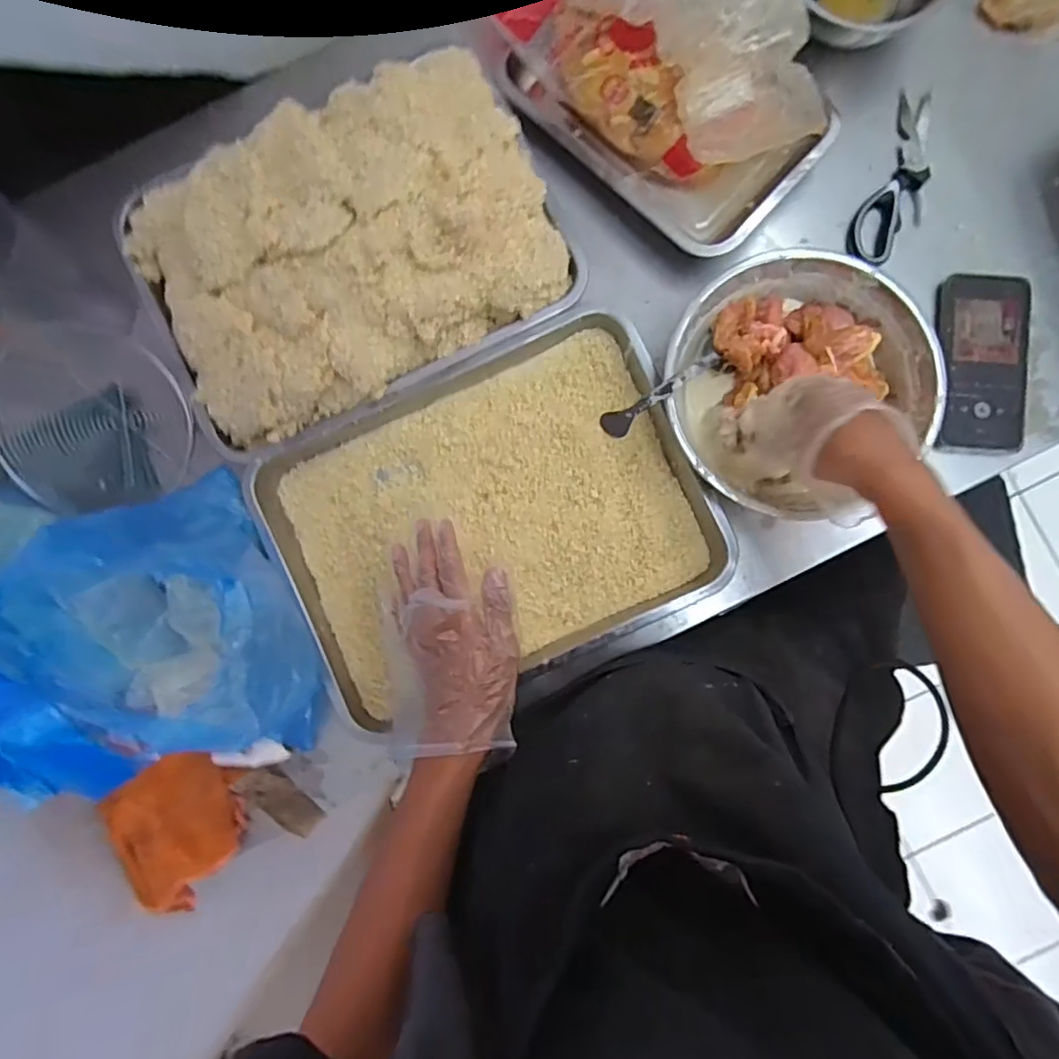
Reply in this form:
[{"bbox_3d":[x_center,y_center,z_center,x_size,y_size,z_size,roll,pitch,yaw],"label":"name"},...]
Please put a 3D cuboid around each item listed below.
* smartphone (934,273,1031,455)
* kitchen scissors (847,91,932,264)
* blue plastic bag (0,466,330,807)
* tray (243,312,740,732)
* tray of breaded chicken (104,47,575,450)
[{"bbox_3d":[0.436,-0.160,0.581,0.081,0.018,0.172,4,87,2],"label":"smartphone"},{"bbox_3d":[0.368,-0.344,0.596,0.060,0.012,0.179,23,88,3],"label":"kitchen scissors"},{"bbox_3d":[-0.345,0.069,0.481,0.322,0.203,0.232,5,87,2],"label":"blue plastic bag"},{"bbox_3d":[-0.034,-0.007,0.564,0.376,0.040,0.275,-25,86,0],"label":"tray"},{"bbox_3d":[-0.166,-0.256,0.547,0.373,0.091,0.266,-27,86,0],"label":"tray of breaded chicken"}]

